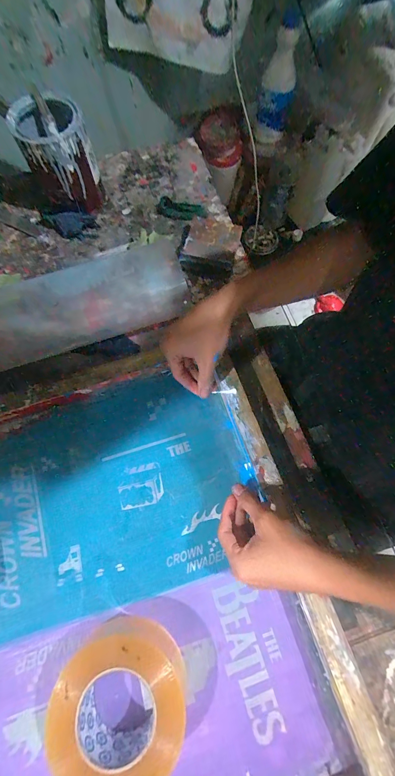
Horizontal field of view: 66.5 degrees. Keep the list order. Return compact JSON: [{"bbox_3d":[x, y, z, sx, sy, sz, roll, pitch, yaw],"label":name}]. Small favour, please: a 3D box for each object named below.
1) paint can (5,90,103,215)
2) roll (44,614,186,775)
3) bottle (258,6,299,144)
[{"bbox_3d":[-0.231,-0.381,0.509,0.100,0.139,0.109,0,72,1],"label":"paint can"},{"bbox_3d":[-0.084,0.335,0.322,0.135,0.057,0.130,0,71,-1],"label":"roll"},{"bbox_3d":[0.190,-0.707,0.686,0.071,0.076,0.232,12,114,3],"label":"bottle"}]

